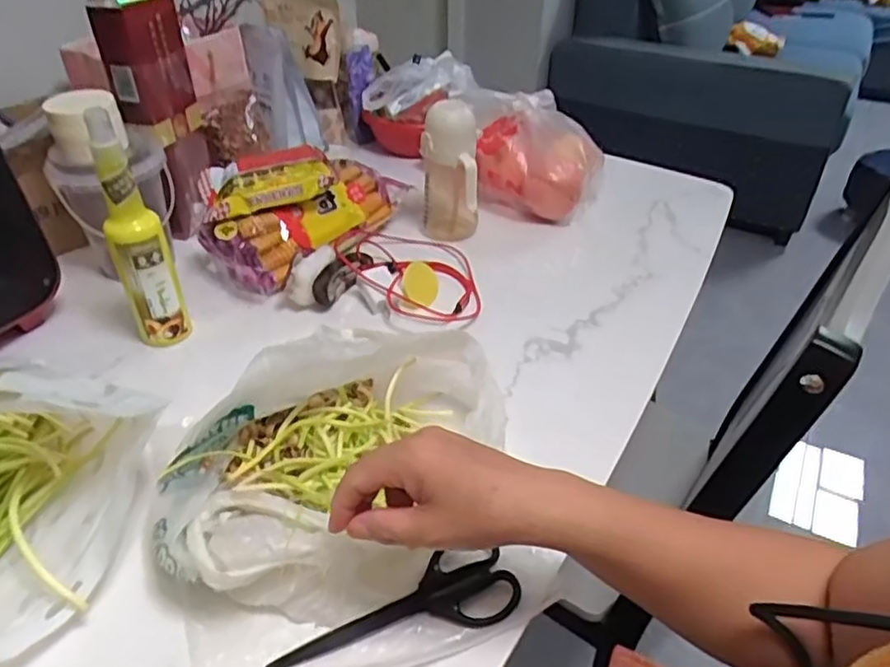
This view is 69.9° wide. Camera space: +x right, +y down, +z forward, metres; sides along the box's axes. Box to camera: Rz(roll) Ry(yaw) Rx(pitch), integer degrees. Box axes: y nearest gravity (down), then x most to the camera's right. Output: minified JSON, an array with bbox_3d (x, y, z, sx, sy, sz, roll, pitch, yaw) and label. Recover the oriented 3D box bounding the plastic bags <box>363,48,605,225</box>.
[{"bbox_3d":[0.054,-0.297,0.962,0.149,0.141,0.387,-31,48,-33],"label":"plastic bags"}]

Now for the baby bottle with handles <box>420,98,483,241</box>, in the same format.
[{"bbox_3d":[0.008,-0.208,0.824,0.074,0.169,0.068,4,39,5],"label":"baby bottle with handles"}]

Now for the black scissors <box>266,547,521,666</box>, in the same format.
[{"bbox_3d":[-0.034,0.189,0.440,0.171,0.016,0.054,-9,40,-11],"label":"black scissors"}]

